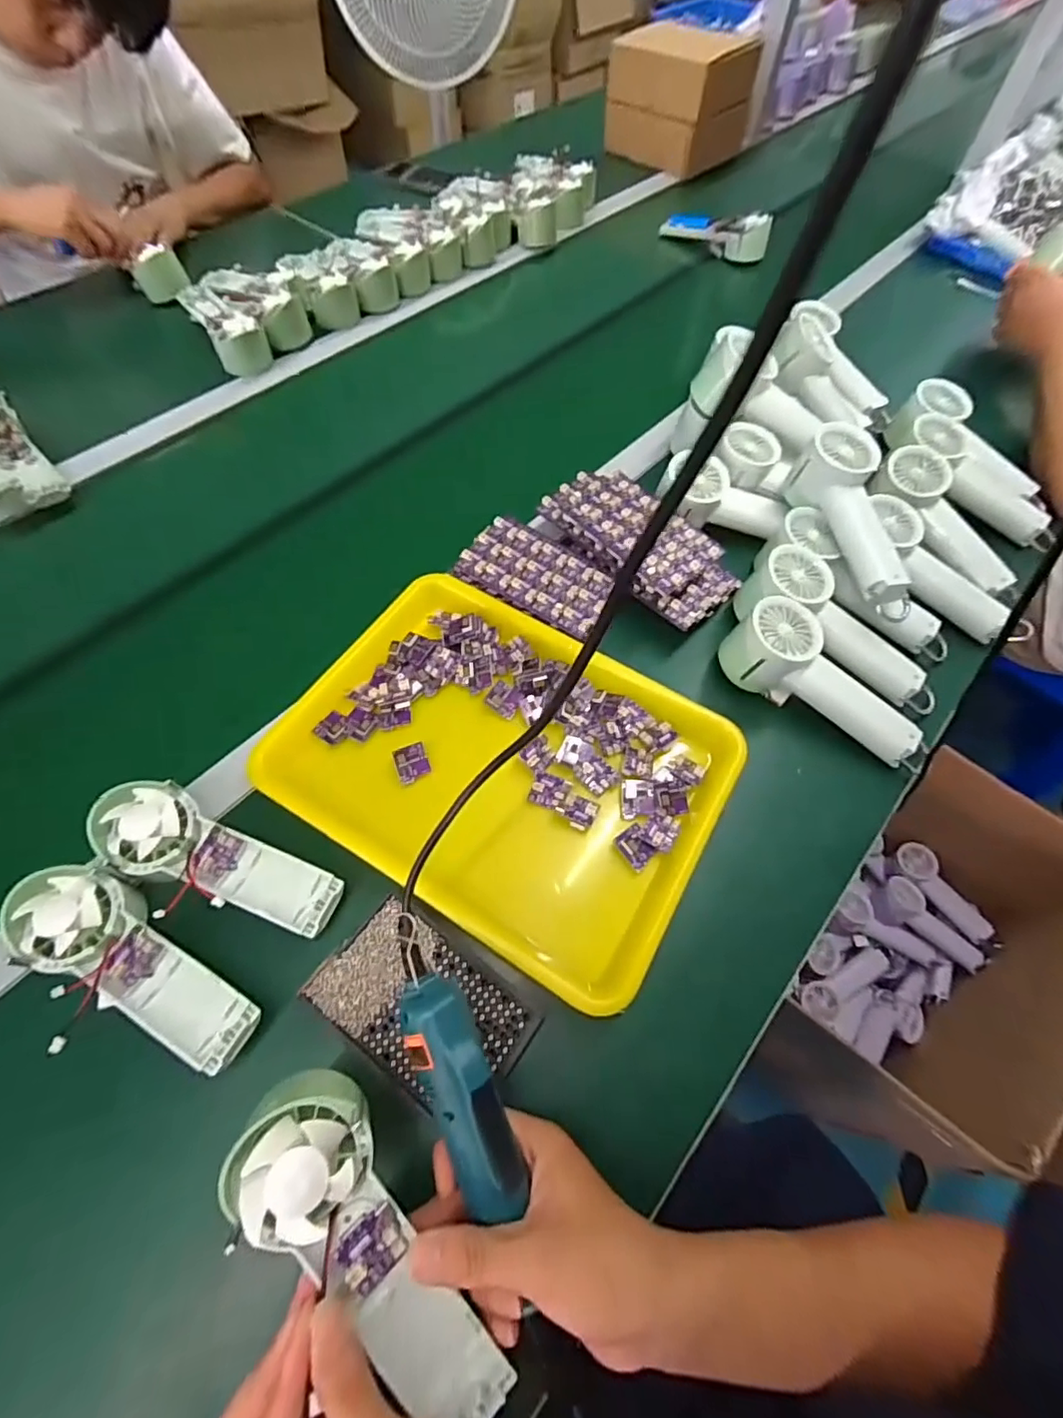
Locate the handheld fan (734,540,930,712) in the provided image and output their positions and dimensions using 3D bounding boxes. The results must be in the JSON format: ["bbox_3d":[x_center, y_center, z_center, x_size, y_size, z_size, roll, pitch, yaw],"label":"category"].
[{"bbox_3d":[0.278,-0.064,0.516,0.194,0.058,0.063,43,67,4],"label":"handheld fan"}]

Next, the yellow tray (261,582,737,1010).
[{"bbox_3d":[-0.021,0.040,0.467,0.335,0.035,0.253,29,64,13],"label":"yellow tray"}]

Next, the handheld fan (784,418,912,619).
[{"bbox_3d":[0.300,-0.171,0.531,0.057,0.059,0.185,-11,75,-8],"label":"handheld fan"}]

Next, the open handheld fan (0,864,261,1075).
[{"bbox_3d":[-0.260,0.162,0.370,0.184,0.028,0.066,23,63,10],"label":"open handheld fan"}]

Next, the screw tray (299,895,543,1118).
[{"bbox_3d":[-0.070,0.196,0.379,0.134,0.021,0.093,36,66,16],"label":"screw tray"}]

